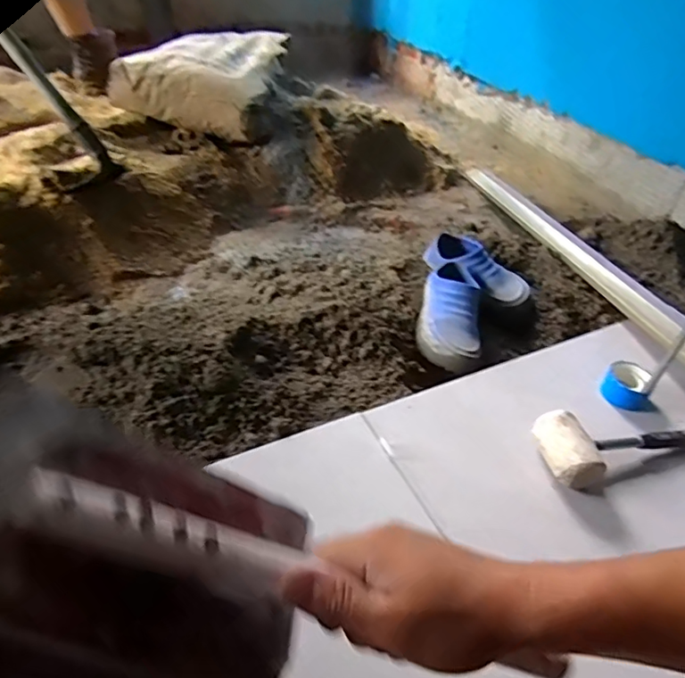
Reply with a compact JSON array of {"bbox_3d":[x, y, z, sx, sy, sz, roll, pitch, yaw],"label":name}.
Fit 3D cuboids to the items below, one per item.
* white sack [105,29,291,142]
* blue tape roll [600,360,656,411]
[{"bbox_3d":[-0.401,-0.790,1.564,0.376,0.162,0.507,8,42,3],"label":"white sack"},{"bbox_3d":[0.495,0.085,0.911,0.093,0.047,0.075,33,48,28],"label":"blue tape roll"}]

